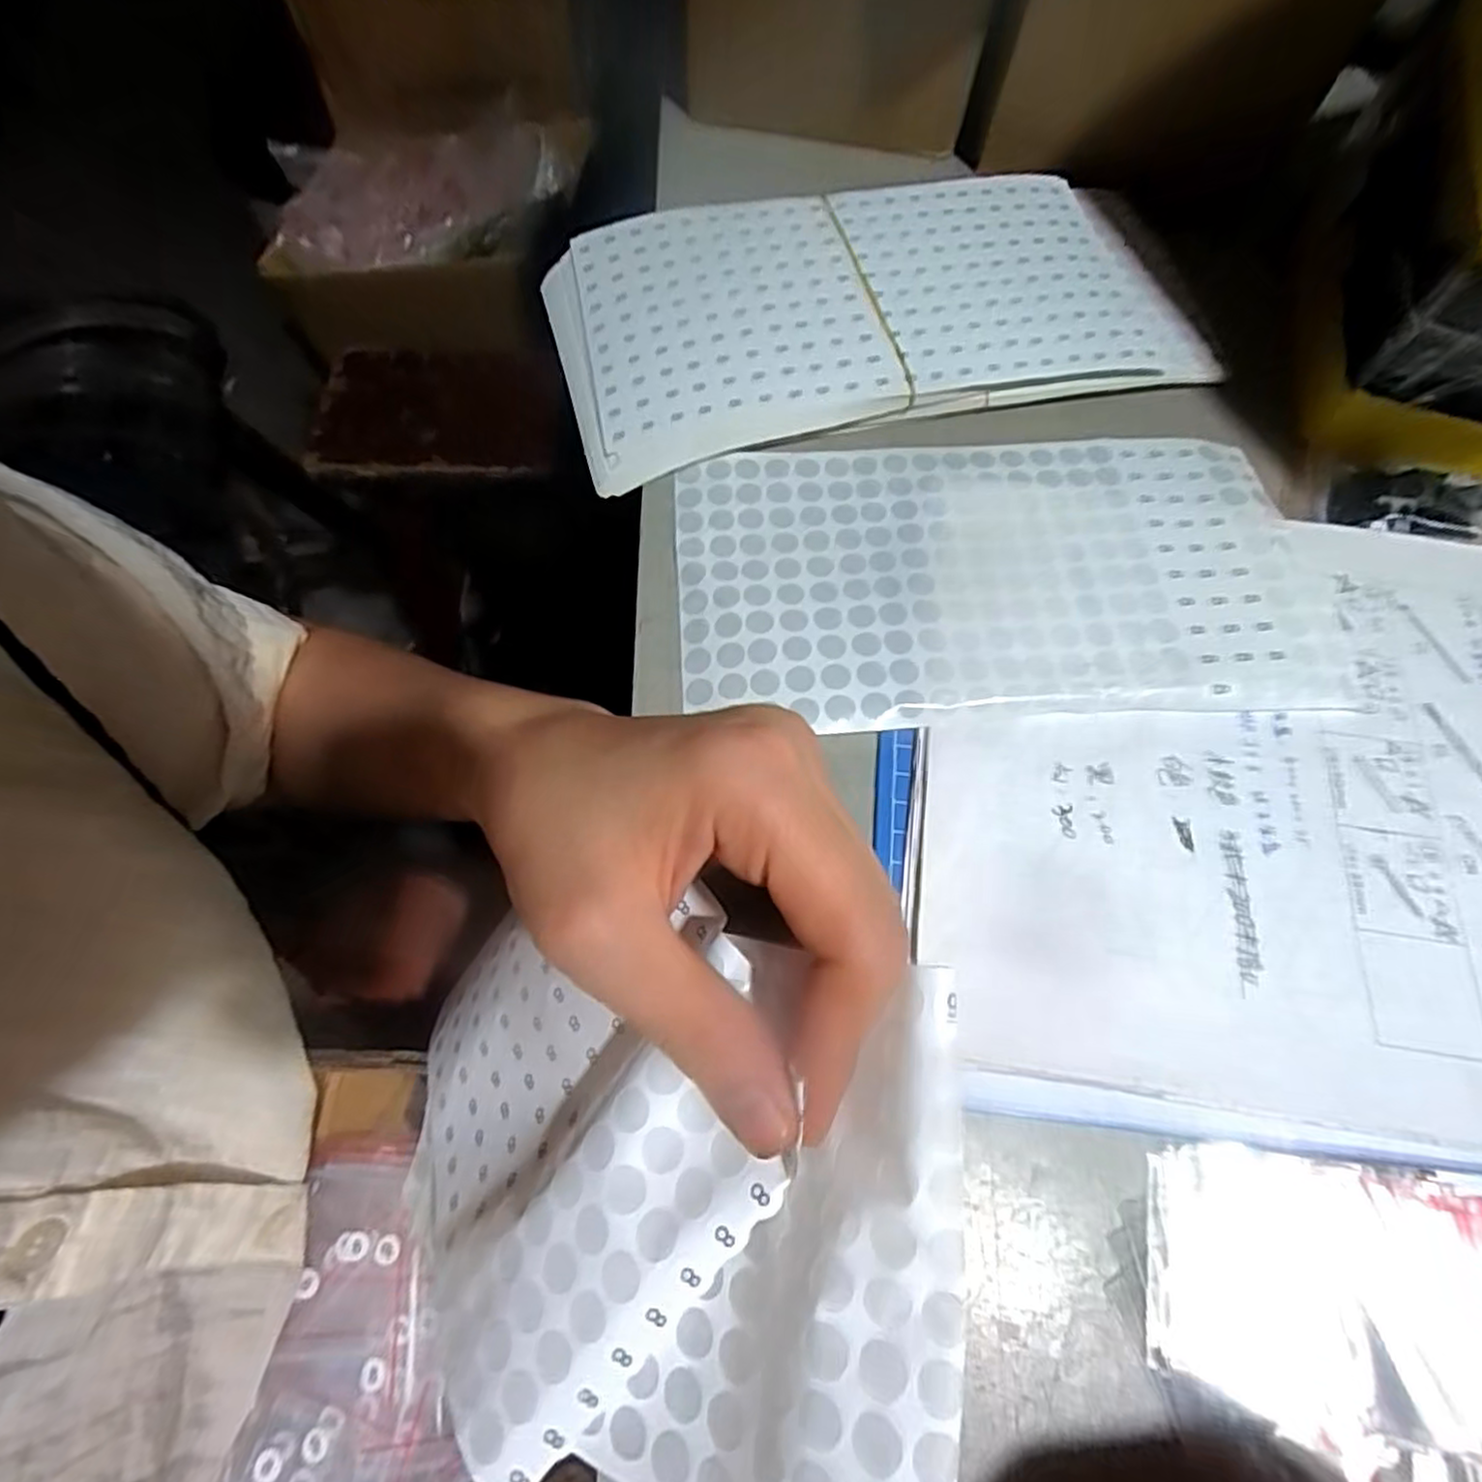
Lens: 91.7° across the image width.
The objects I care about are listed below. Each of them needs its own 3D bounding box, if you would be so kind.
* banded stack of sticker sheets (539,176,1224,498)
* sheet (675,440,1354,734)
[{"bbox_3d":[0.052,-0.190,0.308,0.257,0.019,0.139,-13,69,-6],"label":"banded stack of sticker sheets"},{"bbox_3d":[0.091,-0.062,0.263,0.225,0.007,0.116,-3,66,0],"label":"sheet"}]

